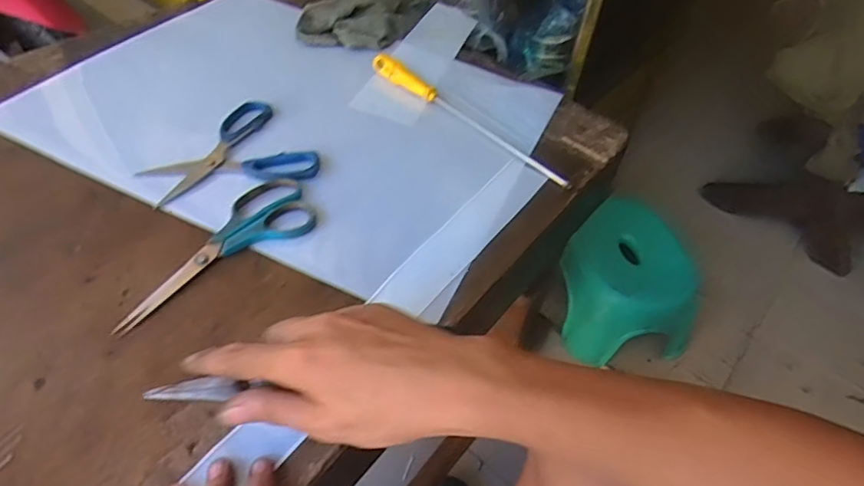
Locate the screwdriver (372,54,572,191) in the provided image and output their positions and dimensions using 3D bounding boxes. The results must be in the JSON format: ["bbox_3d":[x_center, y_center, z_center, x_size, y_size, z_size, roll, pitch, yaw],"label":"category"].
[{"bbox_3d":[0.041,-0.152,0.626,0.297,0.025,0.023,36,55,24],"label":"screwdriver"}]

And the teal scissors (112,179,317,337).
[{"bbox_3d":[-0.193,0.003,0.477,0.070,0.009,0.198,35,55,24],"label":"teal scissors"}]

